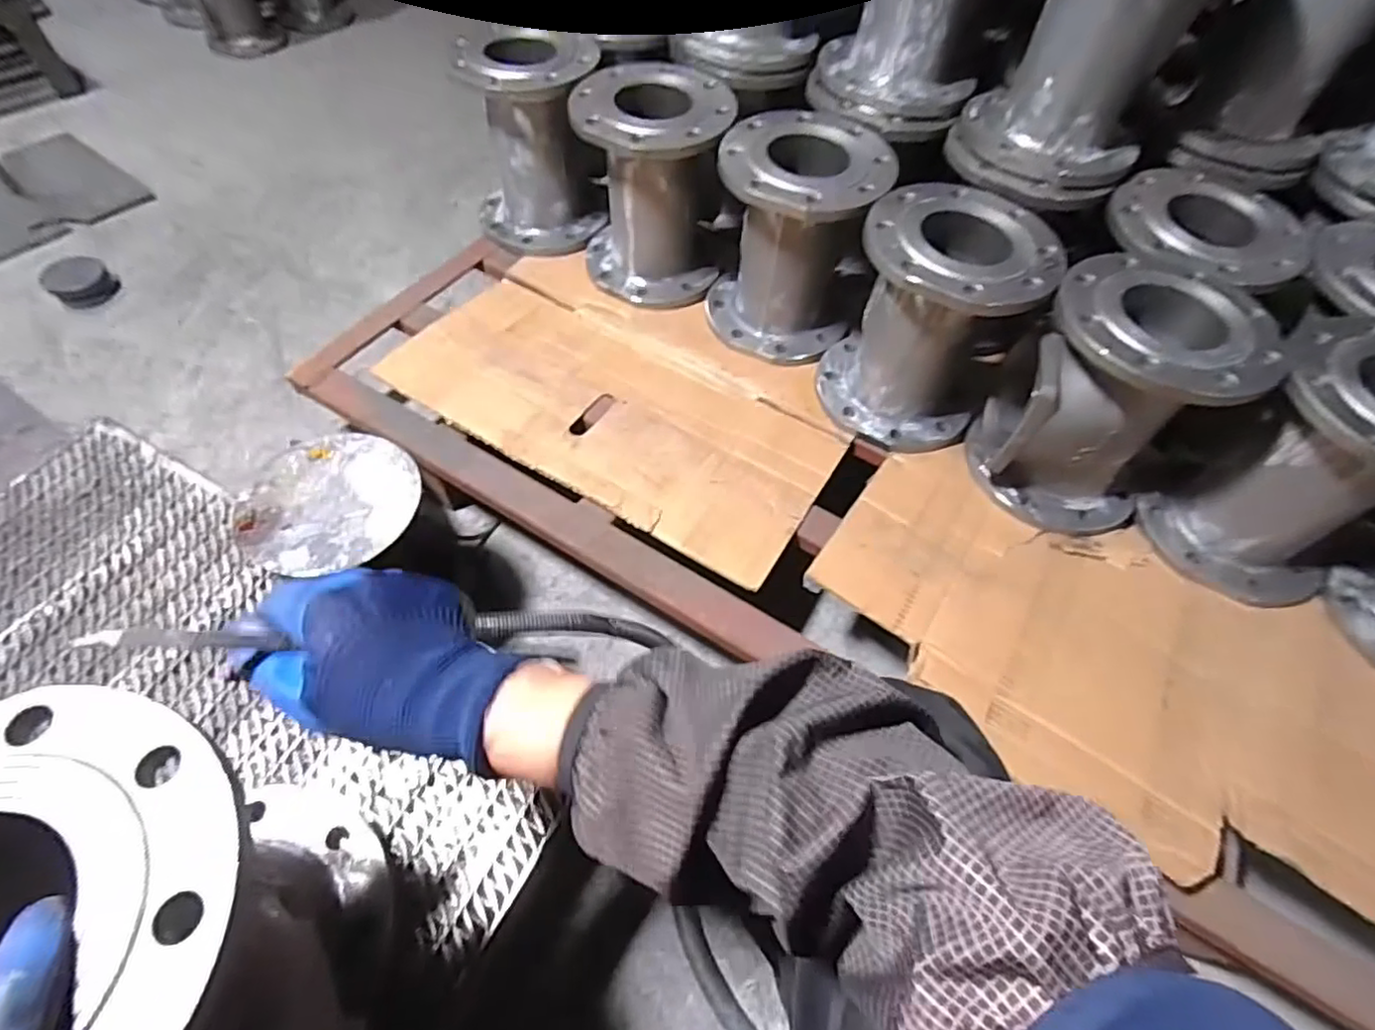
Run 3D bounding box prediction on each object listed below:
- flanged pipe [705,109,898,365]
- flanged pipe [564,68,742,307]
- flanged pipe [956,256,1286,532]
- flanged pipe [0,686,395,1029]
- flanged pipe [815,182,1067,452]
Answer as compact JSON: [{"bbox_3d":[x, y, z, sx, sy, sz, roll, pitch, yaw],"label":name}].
[{"bbox_3d":[0.140,-0.371,0.854,0.200,0.245,0.201,9,57,2],"label":"flanged pipe"},{"bbox_3d":[-0.049,-0.468,0.902,0.195,0.255,0.202,1,57,-3],"label":"flanged pipe"},{"bbox_3d":[0.485,-0.135,0.736,0.214,0.242,0.220,40,63,20],"label":"flanged pipe"},{"bbox_3d":[-0.303,0.229,0.353,0.203,0.249,0.184,-4,57,-6],"label":"flanged pipe"},{"bbox_3d":[0.295,-0.240,0.785,0.206,0.250,0.195,22,58,10],"label":"flanged pipe"}]

